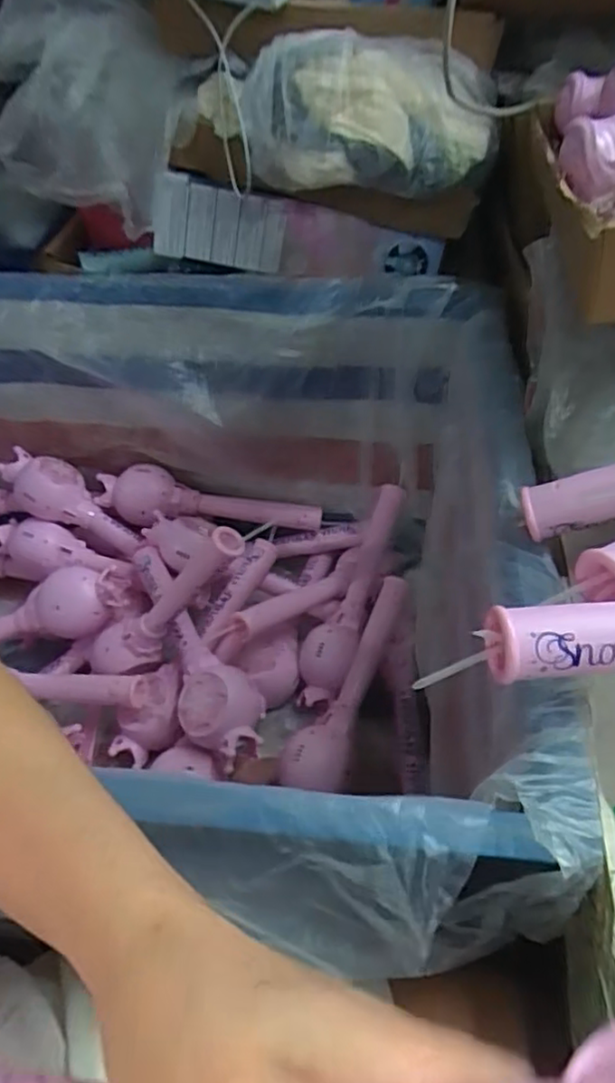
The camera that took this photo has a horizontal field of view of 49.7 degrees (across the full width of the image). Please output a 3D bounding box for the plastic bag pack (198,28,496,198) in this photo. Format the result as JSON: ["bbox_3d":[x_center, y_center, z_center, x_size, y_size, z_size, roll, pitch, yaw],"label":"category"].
[{"bbox_3d":[0.041,-0.427,0.667,0.287,0.128,0.149,-2,42,0],"label":"plastic bag pack"}]

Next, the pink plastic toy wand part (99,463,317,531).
[{"bbox_3d":[-0.138,-0.048,0.918,0.304,0.083,0.065,4,43,6],"label":"pink plastic toy wand part"}]

